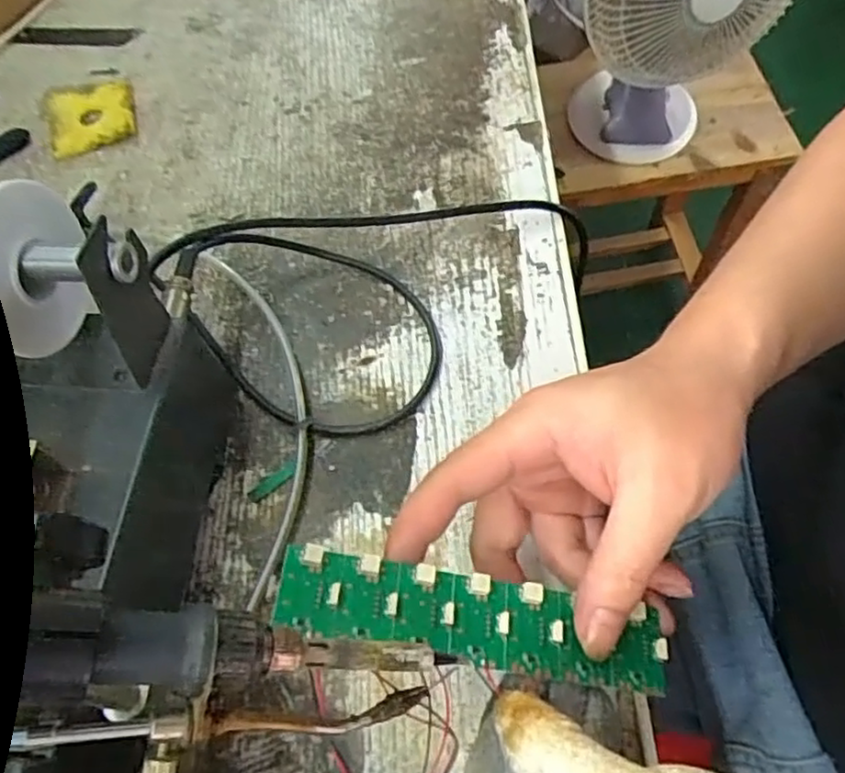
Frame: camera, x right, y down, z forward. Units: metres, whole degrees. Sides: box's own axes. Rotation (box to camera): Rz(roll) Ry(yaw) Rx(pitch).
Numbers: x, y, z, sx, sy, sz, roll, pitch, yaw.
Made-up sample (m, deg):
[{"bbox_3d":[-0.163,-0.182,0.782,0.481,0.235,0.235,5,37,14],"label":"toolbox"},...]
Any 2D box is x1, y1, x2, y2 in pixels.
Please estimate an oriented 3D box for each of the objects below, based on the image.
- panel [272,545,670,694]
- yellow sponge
[{"bbox_3d":[0.019,0.080,0.237,0.137,0.006,0.030,15,61,-7],"label":"panel"},{"bbox_3d":[-0.222,-0.184,0.458,0.056,0.007,0.064,-17,61,-7],"label":"yellow sponge"}]

